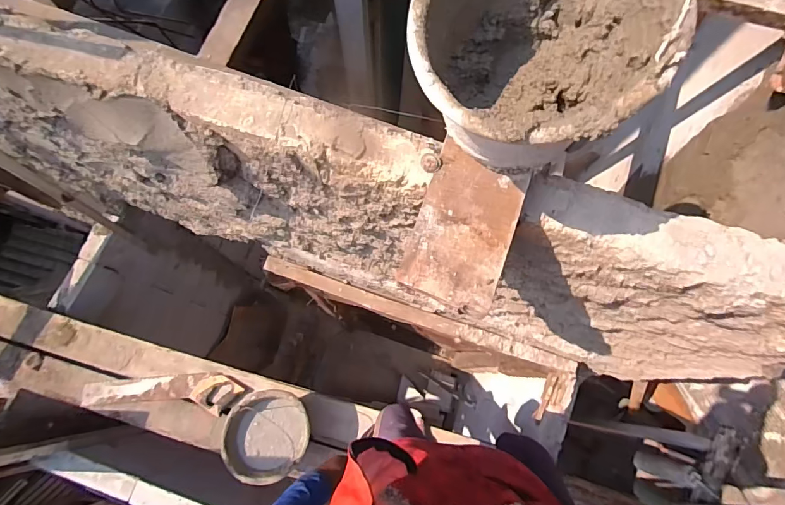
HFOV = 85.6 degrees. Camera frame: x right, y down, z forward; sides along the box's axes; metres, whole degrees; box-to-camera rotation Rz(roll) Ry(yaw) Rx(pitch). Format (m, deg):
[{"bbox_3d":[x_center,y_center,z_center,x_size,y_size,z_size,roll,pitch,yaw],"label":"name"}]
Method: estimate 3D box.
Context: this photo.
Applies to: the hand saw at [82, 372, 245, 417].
[{"bbox_3d":[-0.741,0.459,1.374,0.513,0.033,0.126,-1,74,-1],"label":"hand saw"}]

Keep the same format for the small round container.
[{"bbox_3d":[-0.362,0.535,1.235,0.227,0.096,0.245,0,74,0],"label":"small round container"}]

